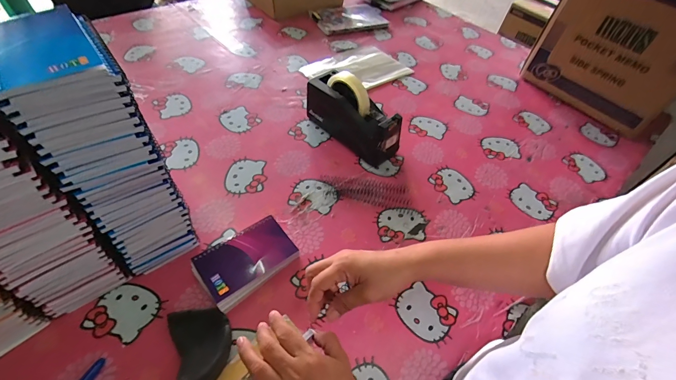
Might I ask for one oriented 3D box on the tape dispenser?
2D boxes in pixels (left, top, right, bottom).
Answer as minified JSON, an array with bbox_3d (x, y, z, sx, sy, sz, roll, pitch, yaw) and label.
[{"bbox_3d":[0.029,-0.154,0.634,0.205,0.123,0.070,38,57,23],"label":"tape dispenser"}]

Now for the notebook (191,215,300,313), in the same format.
[{"bbox_3d":[-0.132,0.104,0.473,0.132,0.027,0.087,-33,61,-28],"label":"notebook"}]

